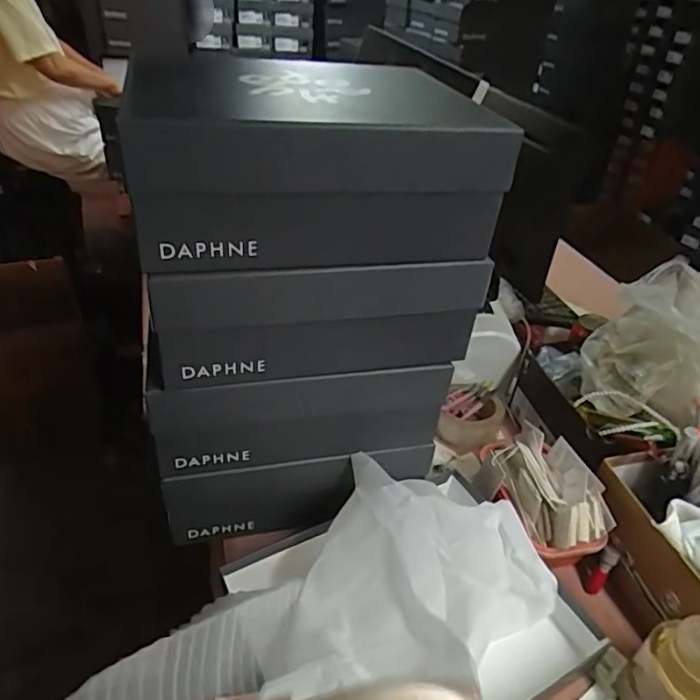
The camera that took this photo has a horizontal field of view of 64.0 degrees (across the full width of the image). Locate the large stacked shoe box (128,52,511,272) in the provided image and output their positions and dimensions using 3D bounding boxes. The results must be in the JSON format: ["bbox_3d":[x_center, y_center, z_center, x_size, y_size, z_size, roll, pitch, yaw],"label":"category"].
[{"bbox_3d":[-0.033,-0.180,0.521,0.307,0.117,0.239,-6,37,-15],"label":"large stacked shoe box"}]

